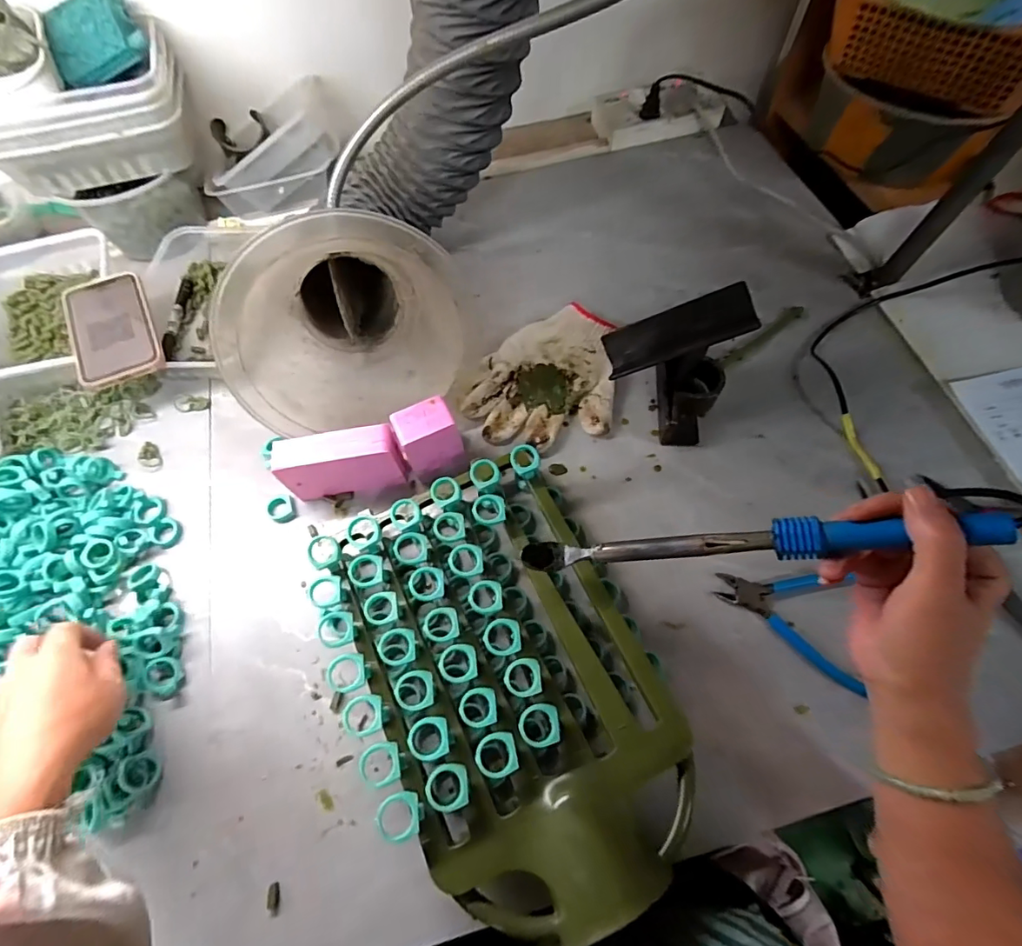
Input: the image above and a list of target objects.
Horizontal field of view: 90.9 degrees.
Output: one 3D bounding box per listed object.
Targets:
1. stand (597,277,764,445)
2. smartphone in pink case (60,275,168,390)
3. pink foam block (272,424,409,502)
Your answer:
[{"bbox_3d":[0.156,-0.100,0.483,0.118,0.118,0.098,-1,64,2],"label":"stand"},{"bbox_3d":[-0.432,-0.158,0.544,0.079,0.015,0.160,-28,66,-11],"label":"smartphone in pink case"},{"bbox_3d":[-0.157,-0.008,0.472,0.106,0.080,0.030,-12,64,-4],"label":"pink foam block"}]

